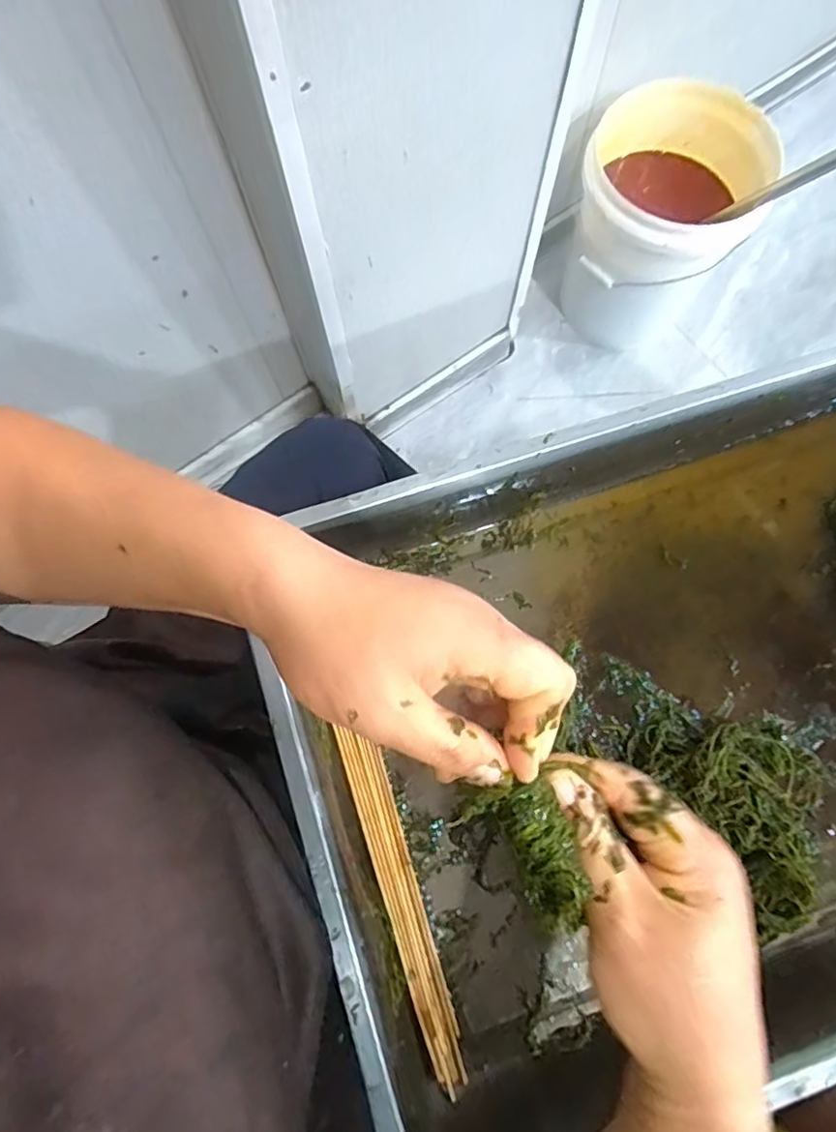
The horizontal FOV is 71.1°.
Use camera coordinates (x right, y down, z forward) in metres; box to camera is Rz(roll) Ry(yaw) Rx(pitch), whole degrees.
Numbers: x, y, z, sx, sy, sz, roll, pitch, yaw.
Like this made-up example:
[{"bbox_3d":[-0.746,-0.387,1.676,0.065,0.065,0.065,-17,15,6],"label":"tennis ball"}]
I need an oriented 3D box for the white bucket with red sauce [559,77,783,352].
[{"bbox_3d":[0.426,-0.606,1.074,0.291,0.338,0.296,21,77,5],"label":"white bucket with red sauce"}]

